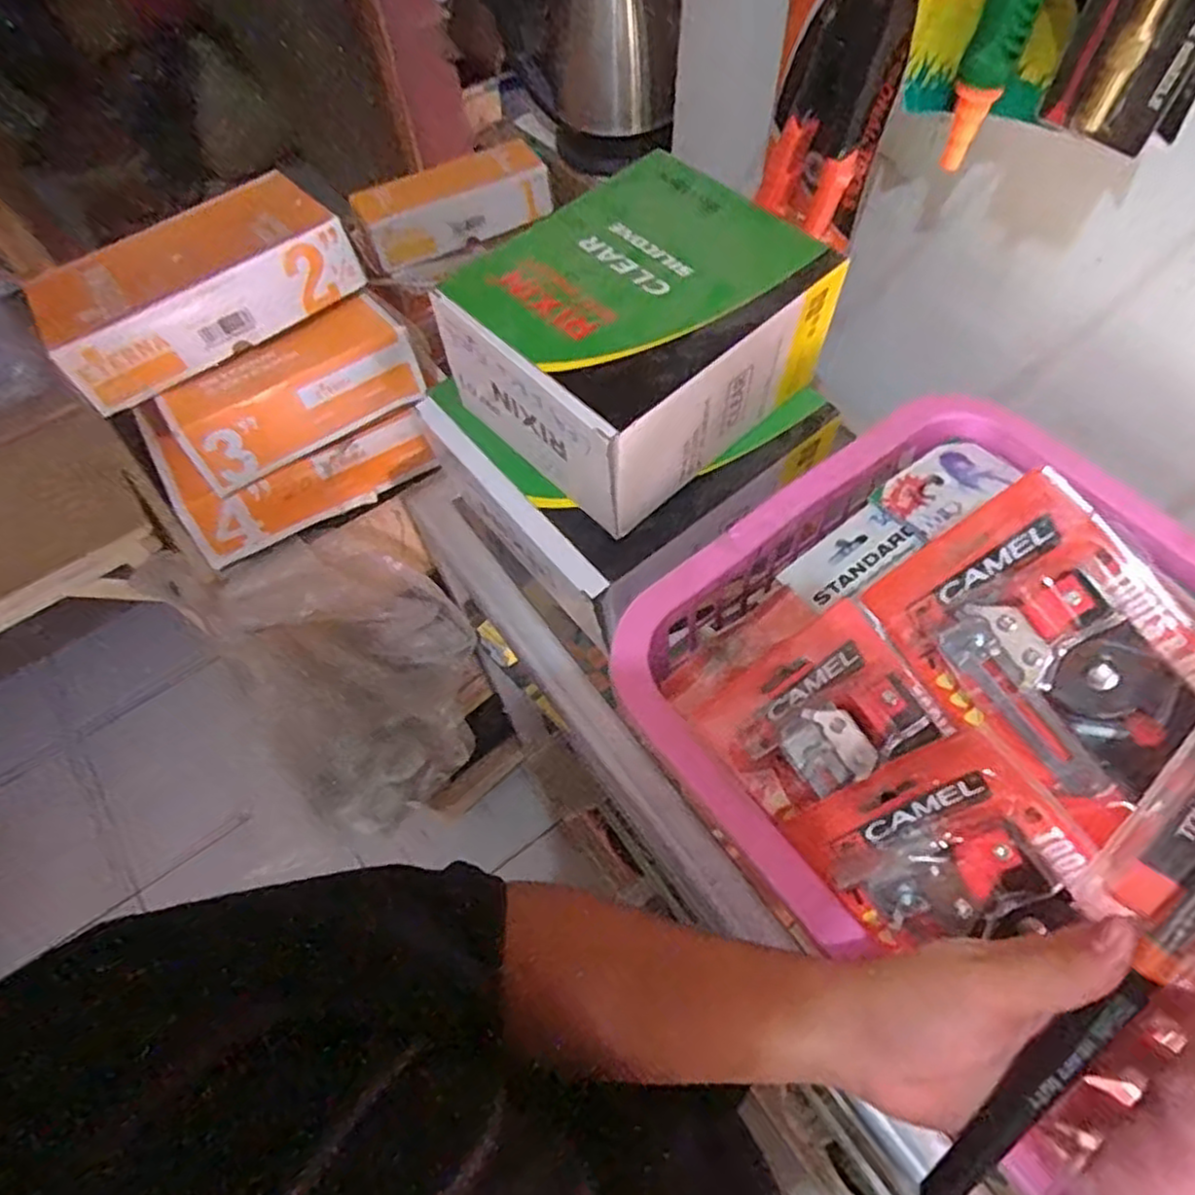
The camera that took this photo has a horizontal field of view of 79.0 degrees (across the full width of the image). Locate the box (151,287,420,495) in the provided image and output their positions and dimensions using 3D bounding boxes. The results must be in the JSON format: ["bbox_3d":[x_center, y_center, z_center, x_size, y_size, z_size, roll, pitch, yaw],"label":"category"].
[{"bbox_3d":[-0.243,-0.168,0.585,0.188,0.054,0.086,-29,63,-13],"label":"box"}]

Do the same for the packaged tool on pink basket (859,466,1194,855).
[{"bbox_3d":[0.201,0.023,0.327,0.130,0.100,0.037,54,32,11],"label":"packaged tool on pink basket"}]

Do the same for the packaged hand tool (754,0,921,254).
[{"bbox_3d":[0.164,-0.383,0.489,0.035,0.284,0.107,-35,66,-12],"label":"packaged hand tool"}]

